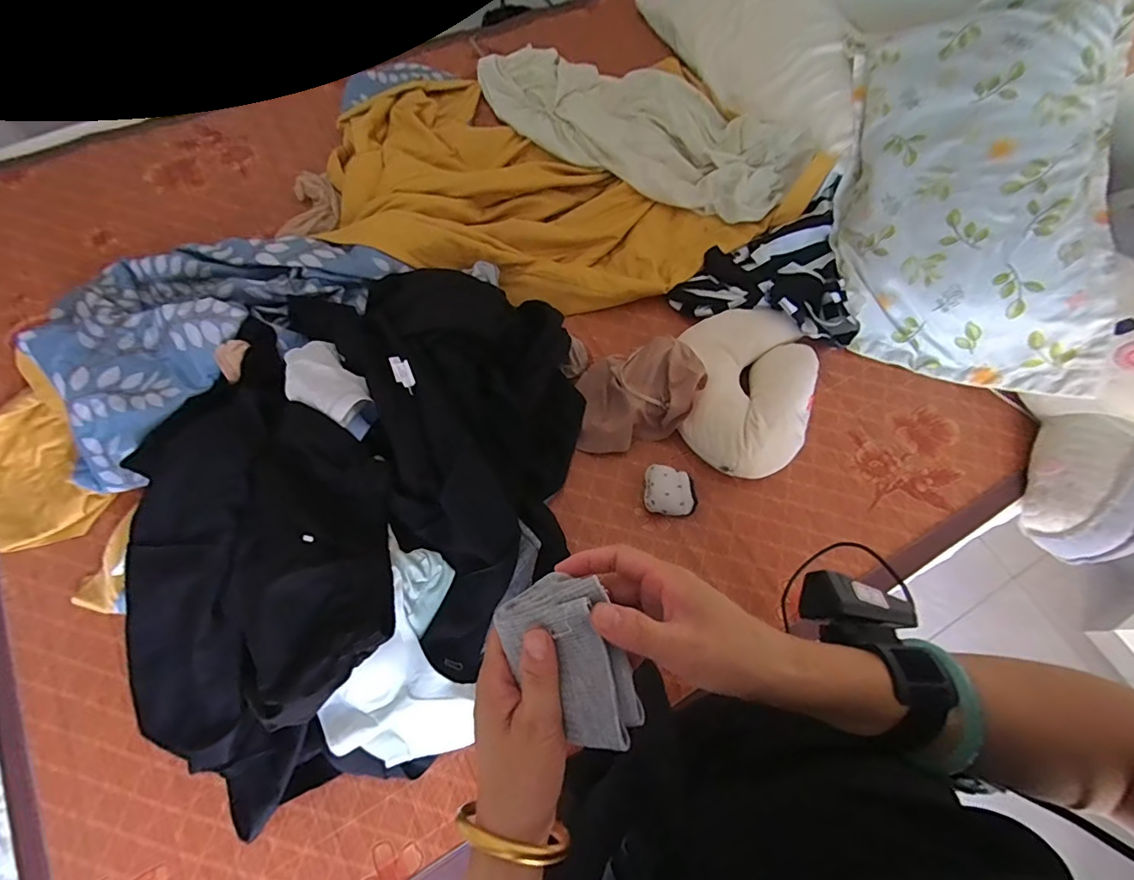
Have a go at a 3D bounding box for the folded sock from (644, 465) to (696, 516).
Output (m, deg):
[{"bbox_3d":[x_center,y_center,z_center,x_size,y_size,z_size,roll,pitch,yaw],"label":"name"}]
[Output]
[{"bbox_3d":[0.166,0.081,0.813,0.074,0.033,0.081,2,69,-2],"label":"folded sock"}]

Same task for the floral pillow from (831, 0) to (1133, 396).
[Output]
[{"bbox_3d":[0.715,-0.447,0.897,0.387,0.088,0.696,2,88,33],"label":"floral pillow"}]

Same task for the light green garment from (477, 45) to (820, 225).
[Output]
[{"bbox_3d":[0.145,-0.697,1.068,0.716,0.066,0.319,27,72,7],"label":"light green garment"}]

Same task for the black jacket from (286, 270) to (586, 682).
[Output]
[{"bbox_3d":[-0.131,-0.032,0.767,0.347,0.171,0.513,-24,72,-11],"label":"black jacket"}]

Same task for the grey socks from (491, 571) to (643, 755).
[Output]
[{"bbox_3d":[0.002,0.123,0.274,0.058,0.045,0.095,-23,73,-10],"label":"grey socks"}]

